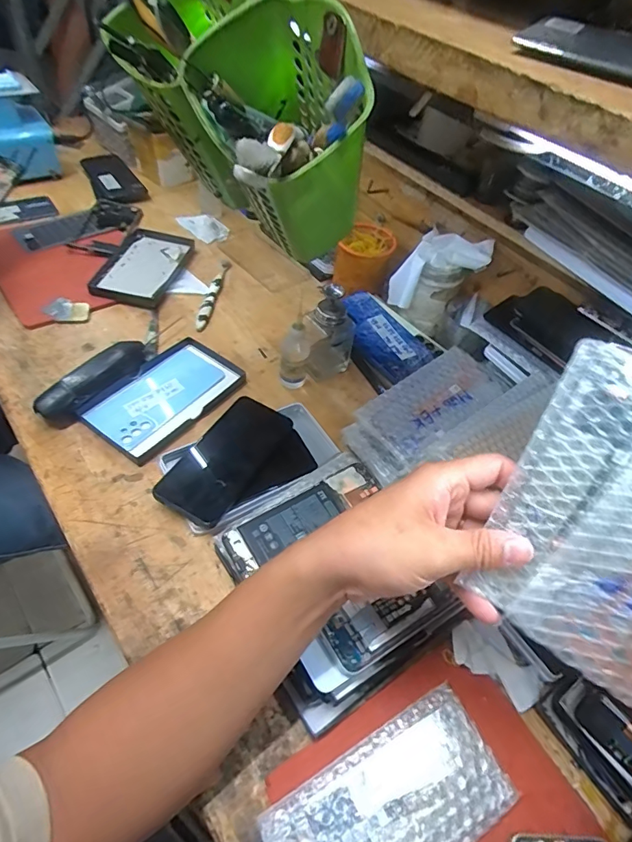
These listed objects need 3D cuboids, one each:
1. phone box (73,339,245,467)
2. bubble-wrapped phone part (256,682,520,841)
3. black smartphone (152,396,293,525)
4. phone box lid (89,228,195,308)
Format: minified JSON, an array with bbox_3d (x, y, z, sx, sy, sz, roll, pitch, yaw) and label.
[{"bbox_3d":[-0.176,-0.034,0.563,0.106,0.021,0.180,32,54,17],"label":"phone box"},{"bbox_3d":[0.055,0.276,0.333,0.172,0.015,0.087,-21,57,-23],"label":"bubble-wrapped phone part"},{"bbox_3d":[-0.093,0.036,0.502,0.075,0.009,0.160,31,55,9],"label":"black smartphone"},{"bbox_3d":[-0.260,-0.238,0.717,0.104,0.015,0.186,18,55,-3],"label":"phone box lid"}]

